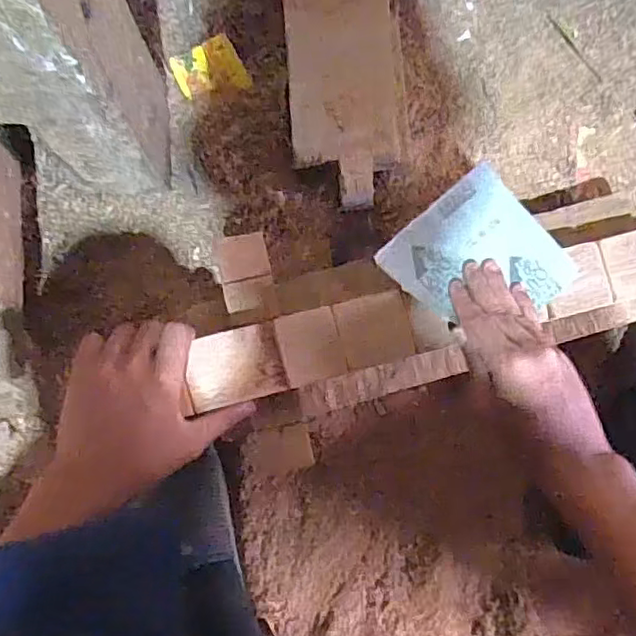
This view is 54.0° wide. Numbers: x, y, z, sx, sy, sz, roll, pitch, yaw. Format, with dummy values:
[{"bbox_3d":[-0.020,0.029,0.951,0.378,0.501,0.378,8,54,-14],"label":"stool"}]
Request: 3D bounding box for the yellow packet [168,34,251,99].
[{"bbox_3d":[-0.100,-0.226,0.576,0.060,0.006,0.052,-28,88,-5],"label":"yellow packet"}]

